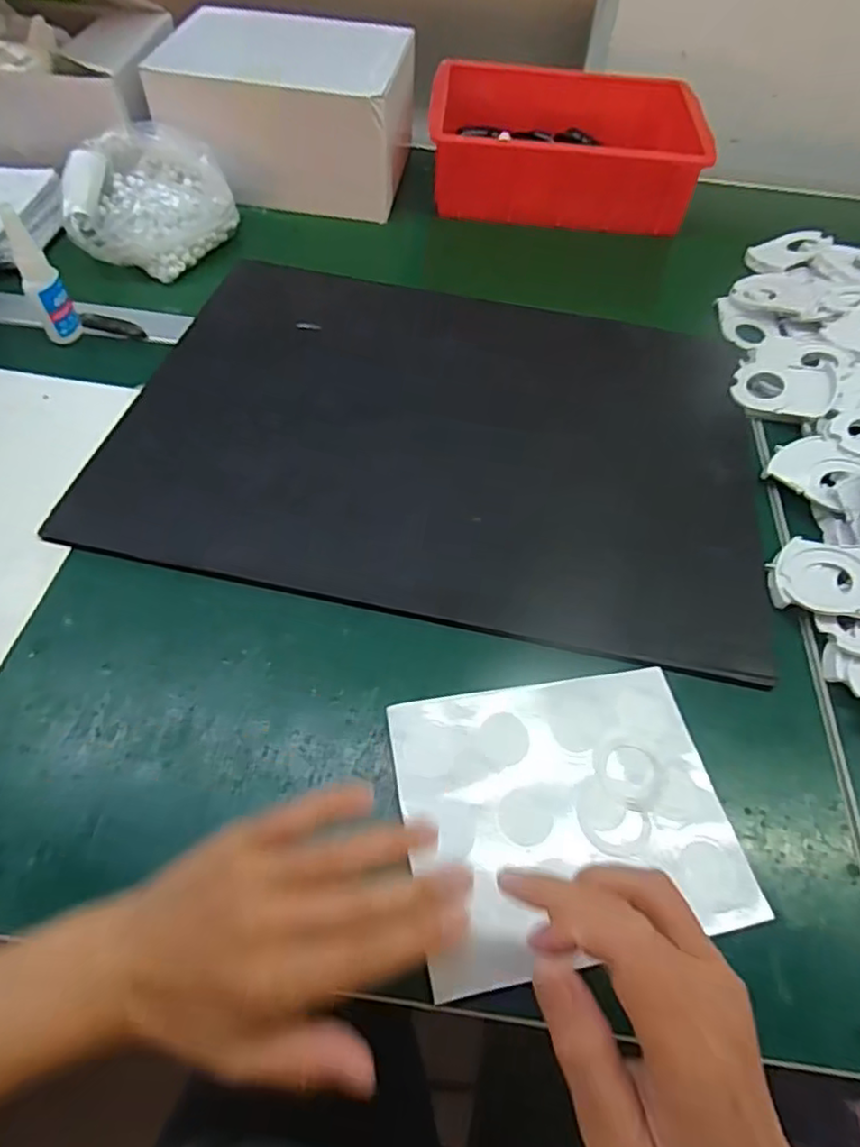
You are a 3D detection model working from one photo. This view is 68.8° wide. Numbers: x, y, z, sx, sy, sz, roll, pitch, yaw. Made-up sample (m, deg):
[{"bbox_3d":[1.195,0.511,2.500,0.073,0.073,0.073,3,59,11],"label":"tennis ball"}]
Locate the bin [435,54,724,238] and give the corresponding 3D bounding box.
[{"bbox_3d":[0.148,-0.481,0.701,0.294,0.076,0.207,1,55,-5],"label":"bin"}]

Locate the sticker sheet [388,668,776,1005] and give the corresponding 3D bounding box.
[{"bbox_3d":[0.073,0.124,0.336,0.170,0.009,0.141,-6,58,-11],"label":"sticker sheet"}]

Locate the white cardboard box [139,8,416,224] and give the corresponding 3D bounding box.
[{"bbox_3d":[-0.146,-0.501,0.685,0.240,0.121,0.176,13,55,4],"label":"white cardboard box"}]

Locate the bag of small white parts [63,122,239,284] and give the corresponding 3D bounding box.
[{"bbox_3d":[-0.276,-0.364,0.616,0.121,0.072,0.163,30,58,15],"label":"bag of small white parts"}]

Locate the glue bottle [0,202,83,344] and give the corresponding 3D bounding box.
[{"bbox_3d":[-0.315,-0.237,0.512,0.027,0.112,0.026,-20,59,-18],"label":"glue bottle"}]

